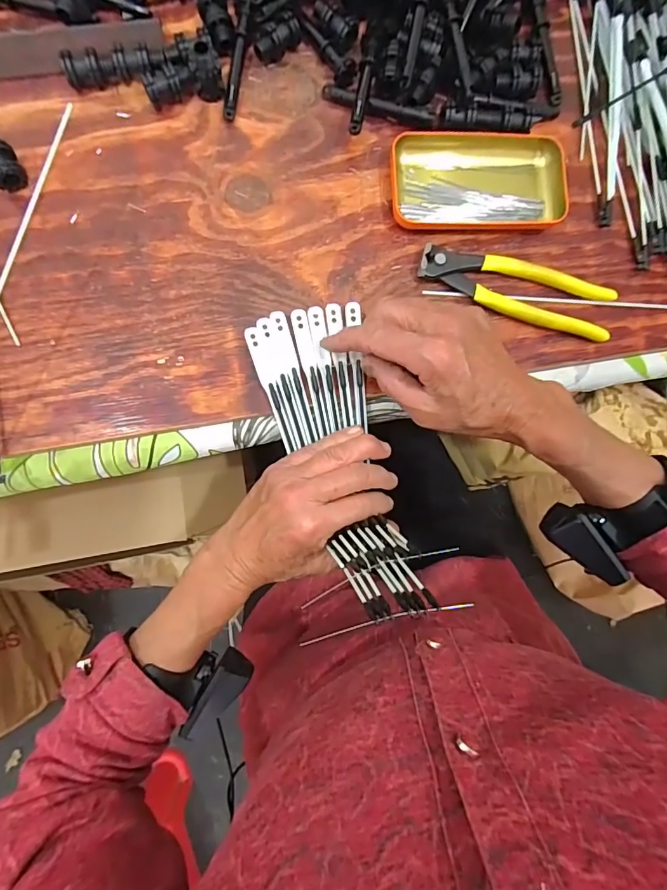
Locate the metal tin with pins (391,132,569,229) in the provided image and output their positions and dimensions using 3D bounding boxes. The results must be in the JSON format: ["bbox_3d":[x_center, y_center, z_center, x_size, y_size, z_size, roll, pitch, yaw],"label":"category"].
[{"bbox_3d":[0.120,-0.220,0.379,0.145,0.018,0.075,-2,85,-6],"label":"metal tin with pins"}]

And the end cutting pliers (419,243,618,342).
[{"bbox_3d":[0.149,-0.128,0.376,0.161,0.015,0.047,15,84,-5],"label":"end cutting pliers"}]

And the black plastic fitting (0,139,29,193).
[{"bbox_3d":[-0.247,-0.210,0.345,0.022,0.020,0.043,-29,89,-8],"label":"black plastic fitting"}]

